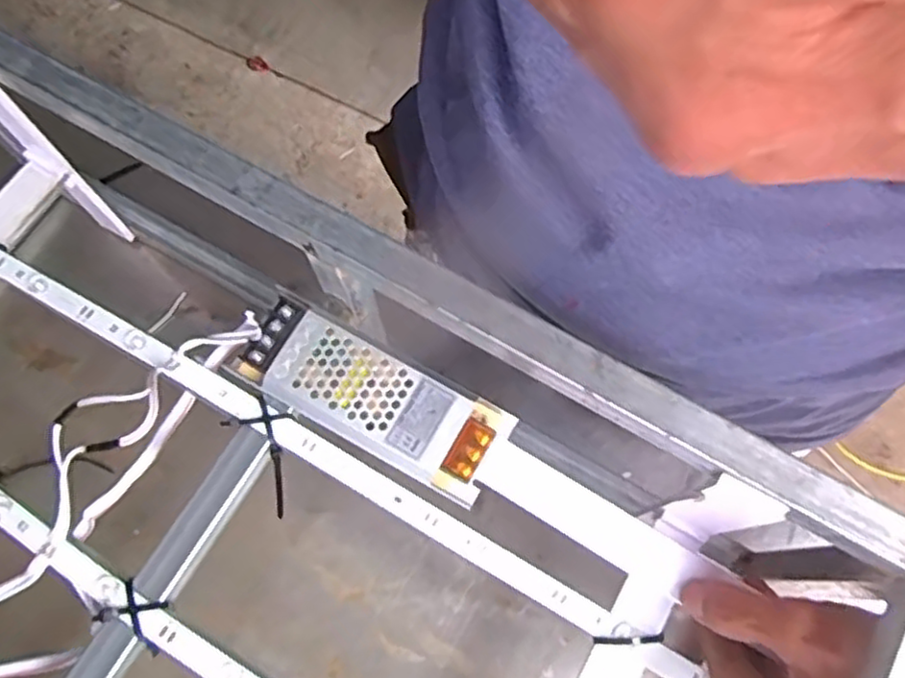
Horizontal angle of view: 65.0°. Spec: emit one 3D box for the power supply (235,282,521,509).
[{"bbox_3d":[-0.043,0.029,0.374,0.142,0.023,0.051,27,72,8],"label":"power supply"}]

